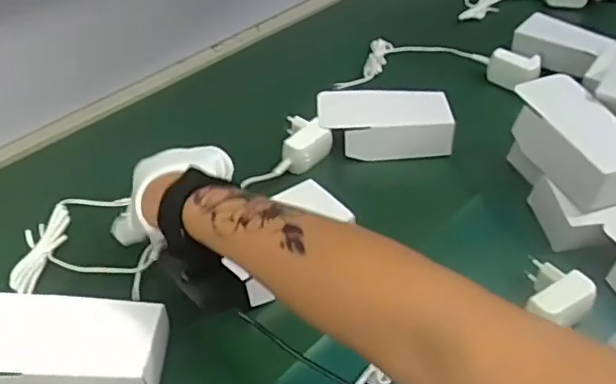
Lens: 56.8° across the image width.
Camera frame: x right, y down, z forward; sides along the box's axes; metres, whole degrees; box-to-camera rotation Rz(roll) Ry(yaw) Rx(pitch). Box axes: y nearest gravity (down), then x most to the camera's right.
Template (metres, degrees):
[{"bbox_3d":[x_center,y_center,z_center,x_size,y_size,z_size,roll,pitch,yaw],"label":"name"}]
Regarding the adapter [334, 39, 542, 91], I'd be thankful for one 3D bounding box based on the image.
[{"bbox_3d":[0.162,-0.171,0.741,0.249,0.036,0.133,-3,44,-2],"label":"adapter"}]

